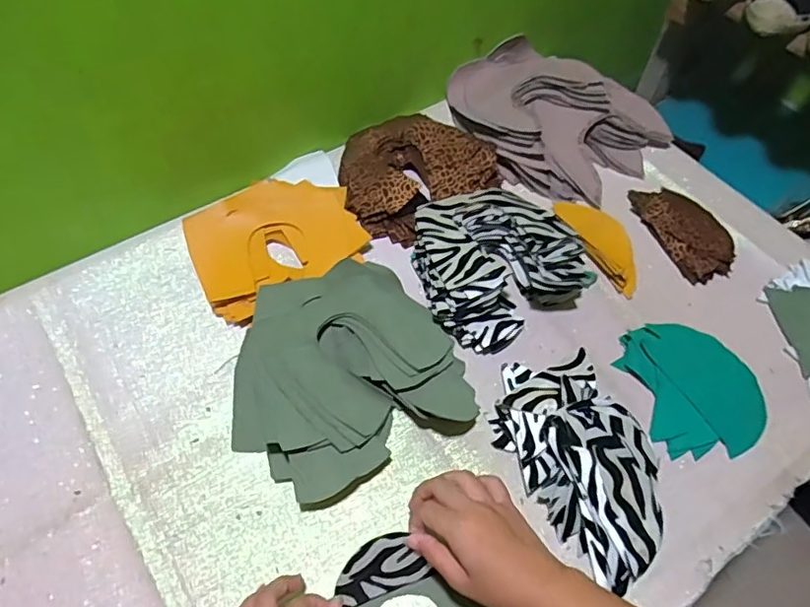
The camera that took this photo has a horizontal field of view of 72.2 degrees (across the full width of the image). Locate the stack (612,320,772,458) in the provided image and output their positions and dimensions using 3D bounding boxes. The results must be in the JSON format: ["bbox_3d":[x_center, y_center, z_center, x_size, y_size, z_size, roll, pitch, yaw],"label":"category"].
[{"bbox_3d":[0.293,0.079,0.556,0.118,0.021,0.139,-16,58,-12],"label":"stack"}]

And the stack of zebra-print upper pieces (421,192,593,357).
[{"bbox_3d":[0.093,-0.051,0.609,0.178,0.063,0.175,-25,61,-18],"label":"stack of zebra-print upper pieces"}]

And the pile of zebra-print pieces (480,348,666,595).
[{"bbox_3d":[0.160,0.135,0.498,0.113,0.052,0.202,-17,58,-12],"label":"pile of zebra-print pieces"}]

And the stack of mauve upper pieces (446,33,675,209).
[{"bbox_3d":[0.186,-0.252,0.735,0.196,0.067,0.269,-37,65,-23],"label":"stack of mauve upper pieces"}]

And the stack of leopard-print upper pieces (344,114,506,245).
[{"bbox_3d":[0.004,-0.169,0.697,0.191,0.035,0.170,-38,65,-24],"label":"stack of leopard-print upper pieces"}]

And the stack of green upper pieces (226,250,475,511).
[{"bbox_3d":[-0.062,0.063,0.536,0.221,0.060,0.200,-25,60,-17],"label":"stack of green upper pieces"}]

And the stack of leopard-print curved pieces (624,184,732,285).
[{"bbox_3d":[0.337,-0.090,0.670,0.076,0.024,0.140,-20,59,-15],"label":"stack of leopard-print curved pieces"}]

